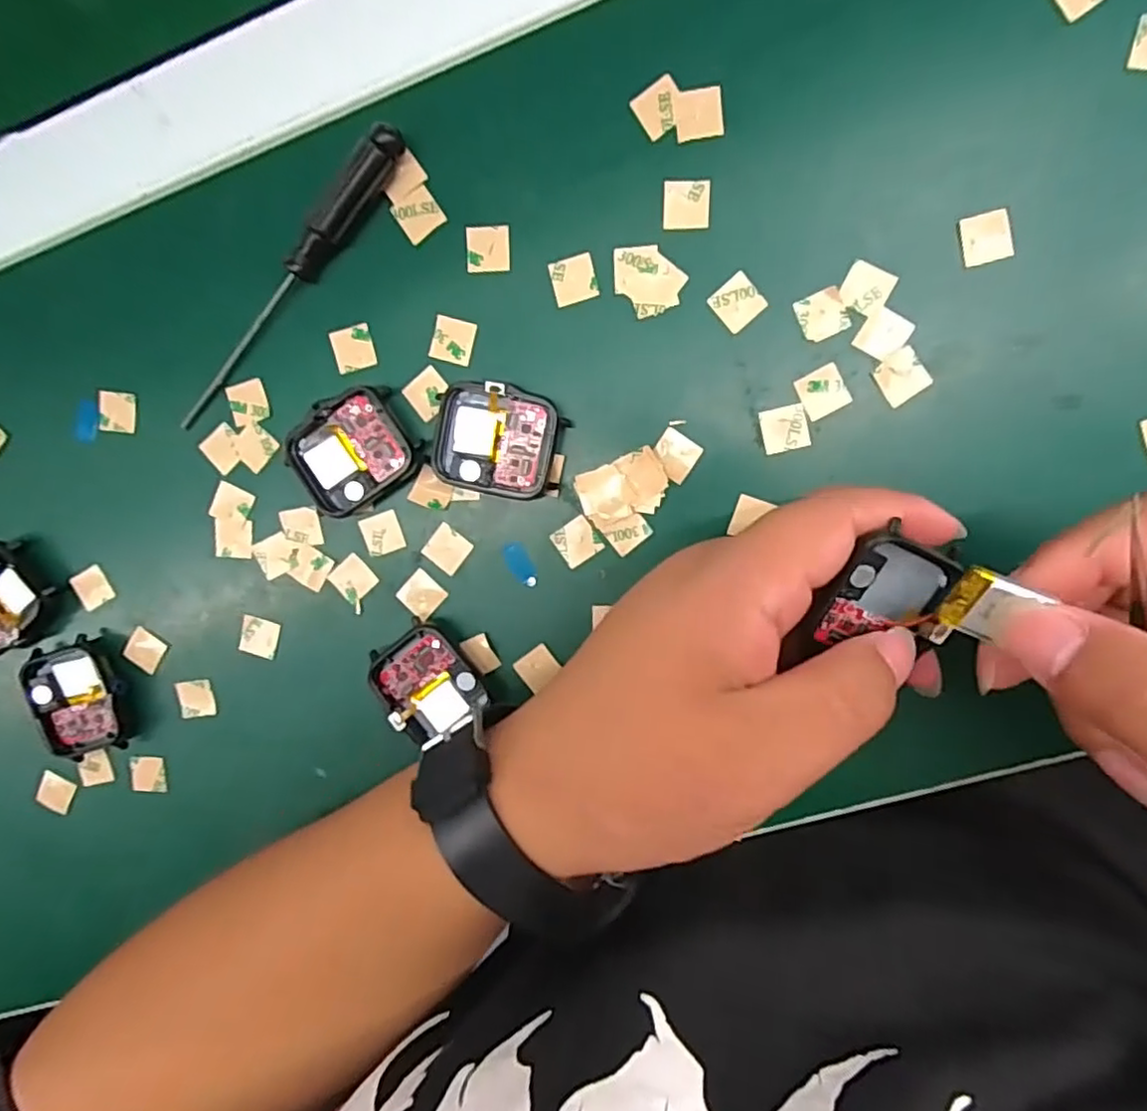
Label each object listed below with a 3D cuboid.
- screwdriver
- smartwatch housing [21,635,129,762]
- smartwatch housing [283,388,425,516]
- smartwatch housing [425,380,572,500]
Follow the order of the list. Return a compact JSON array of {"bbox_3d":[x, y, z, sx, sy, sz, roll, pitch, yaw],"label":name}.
[{"bbox_3d":[-0.104,-0.096,0.235,0.010,0.017,0.130,43,100,1],"label":"screwdriver"},{"bbox_3d":[-0.203,0.059,0.269,0.038,0.014,0.047,-14,95,8],"label":"smartwatch housing"},{"bbox_3d":[-0.082,-0.039,0.243,0.046,0.010,0.036,-34,92,10],"label":"smartwatch housing"},{"bbox_3d":[-0.027,-0.041,0.236,0.045,0.012,0.038,13,98,5],"label":"smartwatch housing"}]

